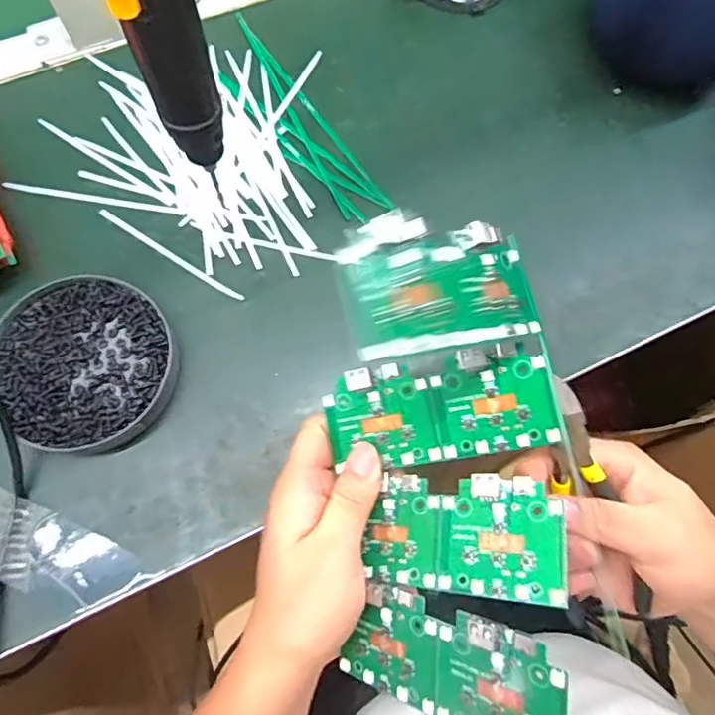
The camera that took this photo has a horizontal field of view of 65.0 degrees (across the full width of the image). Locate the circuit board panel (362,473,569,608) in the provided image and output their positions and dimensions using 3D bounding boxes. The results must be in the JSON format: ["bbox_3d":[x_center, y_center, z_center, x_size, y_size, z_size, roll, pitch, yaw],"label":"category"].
[{"bbox_3d":[0.048,0.084,0.269,0.097,0.007,0.053,-6,67,33],"label":"circuit board panel"}]

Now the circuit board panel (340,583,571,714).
[{"bbox_3d":[0.037,0.140,0.254,0.112,0.007,0.055,-1,88,41],"label":"circuit board panel"}]

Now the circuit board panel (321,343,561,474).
[{"bbox_3d":[0.040,0.027,0.288,0.113,0.008,0.052,-12,88,14],"label":"circuit board panel"}]

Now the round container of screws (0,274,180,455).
[{"bbox_3d":[-0.173,0.004,0.359,0.110,0.020,0.110,1,73,-2],"label":"round container of screws"}]

